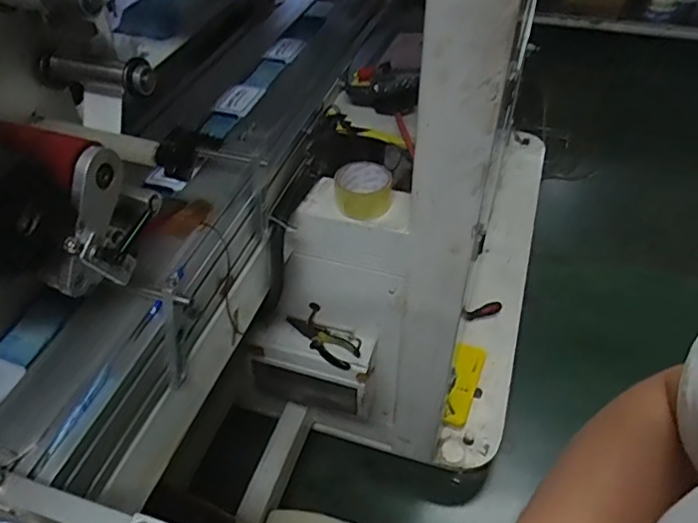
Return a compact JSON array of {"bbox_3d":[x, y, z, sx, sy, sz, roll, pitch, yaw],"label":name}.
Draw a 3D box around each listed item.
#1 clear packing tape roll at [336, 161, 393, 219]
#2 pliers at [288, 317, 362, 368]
[{"bbox_3d":[0.023,-0.109,0.879,0.087,0.064,0.087,-1,46,1],"label":"clear packing tape roll"},{"bbox_3d":[-0.055,0.144,1.032,0.156,0.019,0.054,27,52,25],"label":"pliers"}]

